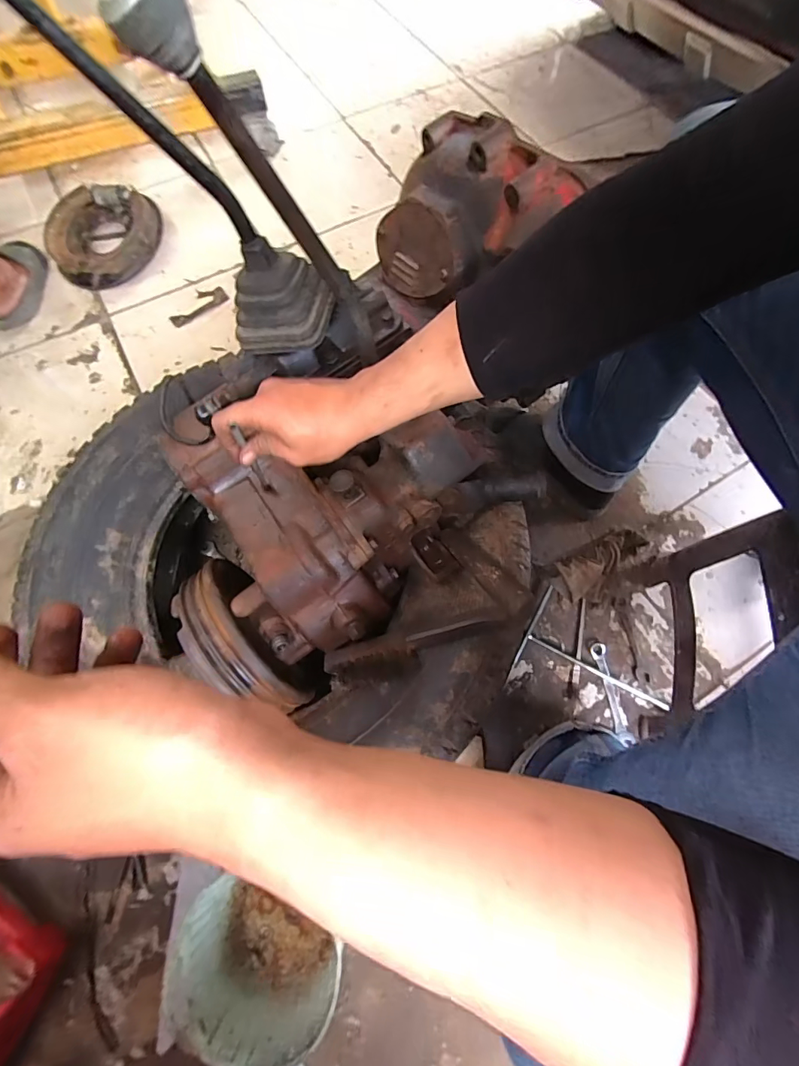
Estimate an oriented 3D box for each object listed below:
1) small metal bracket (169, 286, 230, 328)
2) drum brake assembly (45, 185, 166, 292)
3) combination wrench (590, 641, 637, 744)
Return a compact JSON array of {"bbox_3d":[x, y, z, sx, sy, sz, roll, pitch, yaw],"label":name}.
[{"bbox_3d":[-0.478,-0.537,1.040,0.142,0.007,0.074,-39,73,-13],"label":"small metal bracket"},{"bbox_3d":[-0.698,-0.710,1.059,0.246,0.103,0.240,0,69,1],"label":"drum brake assembly"},{"bbox_3d":[0.334,0.251,0.697,0.024,0.017,0.149,-9,69,-3],"label":"combination wrench"}]

